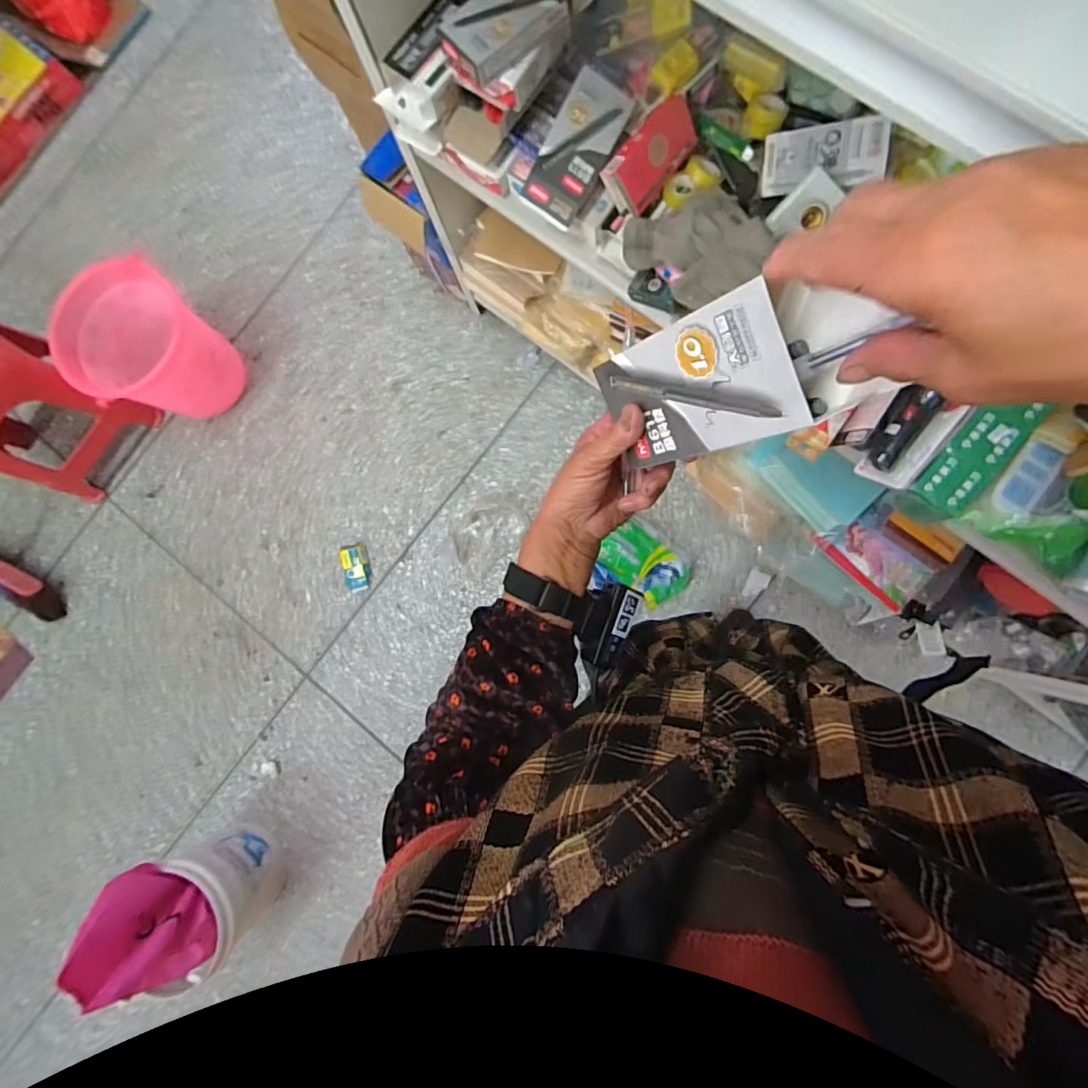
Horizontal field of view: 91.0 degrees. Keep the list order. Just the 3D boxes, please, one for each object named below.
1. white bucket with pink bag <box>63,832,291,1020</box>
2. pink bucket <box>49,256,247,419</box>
[{"bbox_3d":[-0.767,0.797,1.147,0.215,0.451,0.210,0,86,5],"label":"white bucket with pink bag"},{"bbox_3d":[-1.002,-0.499,1.383,0.327,0.367,0.329,0,86,5],"label":"pink bucket"}]

